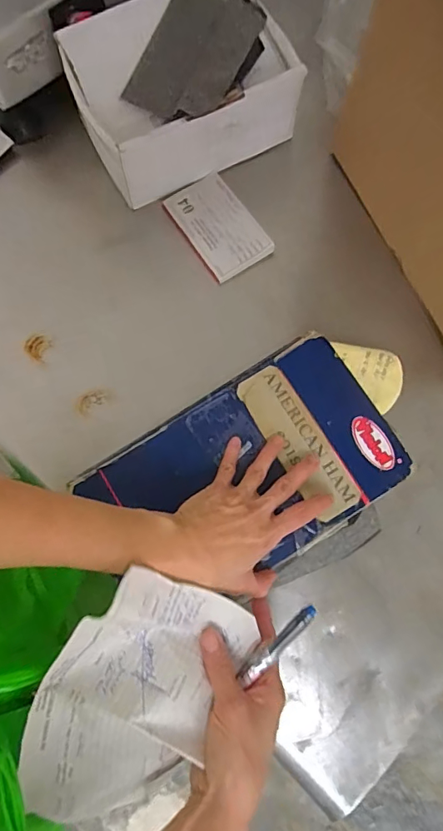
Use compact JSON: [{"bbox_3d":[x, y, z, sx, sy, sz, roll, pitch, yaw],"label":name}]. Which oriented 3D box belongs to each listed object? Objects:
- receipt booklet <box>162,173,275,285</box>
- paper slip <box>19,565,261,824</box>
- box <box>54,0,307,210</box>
[{"bbox_3d":[-0.005,-0.202,0.514,0.070,0.006,0.113,-35,80,1],"label":"receipt booklet"},{"bbox_3d":[-0.065,0.201,0.335,0.120,0.036,0.177,36,85,-20],"label":"paper slip"},{"bbox_3d":[-0.041,-0.333,0.499,0.218,0.101,0.145,-25,78,-5],"label":"box"}]

